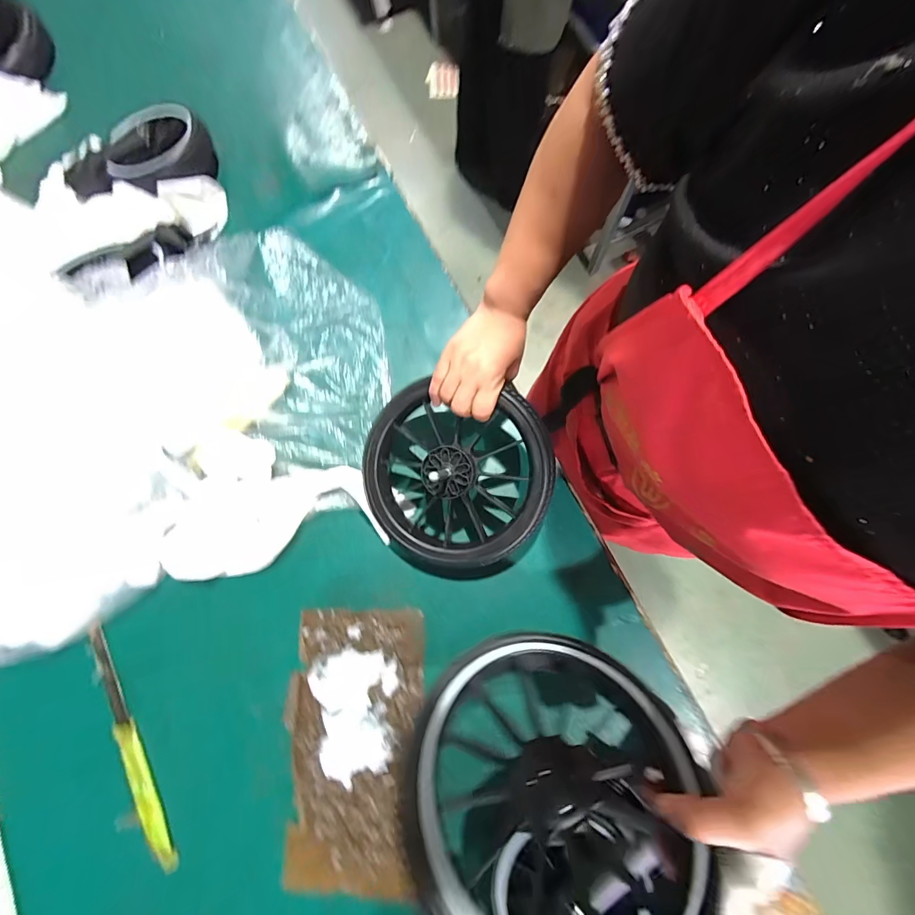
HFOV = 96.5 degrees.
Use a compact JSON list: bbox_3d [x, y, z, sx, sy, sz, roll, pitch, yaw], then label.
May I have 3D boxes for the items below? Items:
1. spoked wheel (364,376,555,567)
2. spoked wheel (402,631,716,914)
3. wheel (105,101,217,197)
[{"bbox_3d":[-0.006,0.022,0.478,0.224,0.044,0.209,1,94,11],"label":"spoked wheel"},{"bbox_3d":[0.066,0.247,0.307,0.209,0.029,0.221,0,39,0],"label":"spoked wheel"},{"bbox_3d":[-0.456,-0.469,0.626,0.151,0.056,0.145,-1,79,3],"label":"wheel"}]

